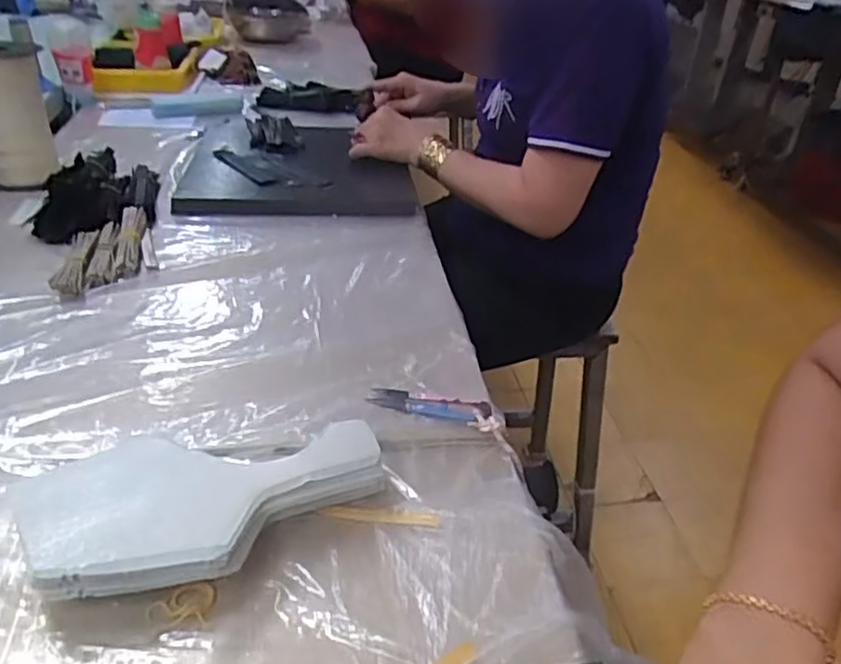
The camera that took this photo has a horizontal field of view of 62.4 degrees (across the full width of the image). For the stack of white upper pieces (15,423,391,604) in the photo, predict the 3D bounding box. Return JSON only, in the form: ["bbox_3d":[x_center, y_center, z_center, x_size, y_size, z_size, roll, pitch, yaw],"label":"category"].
[{"bbox_3d":[-0.126,0.108,0.429,0.214,0.043,0.101,-6,35,-16],"label":"stack of white upper pieces"}]

